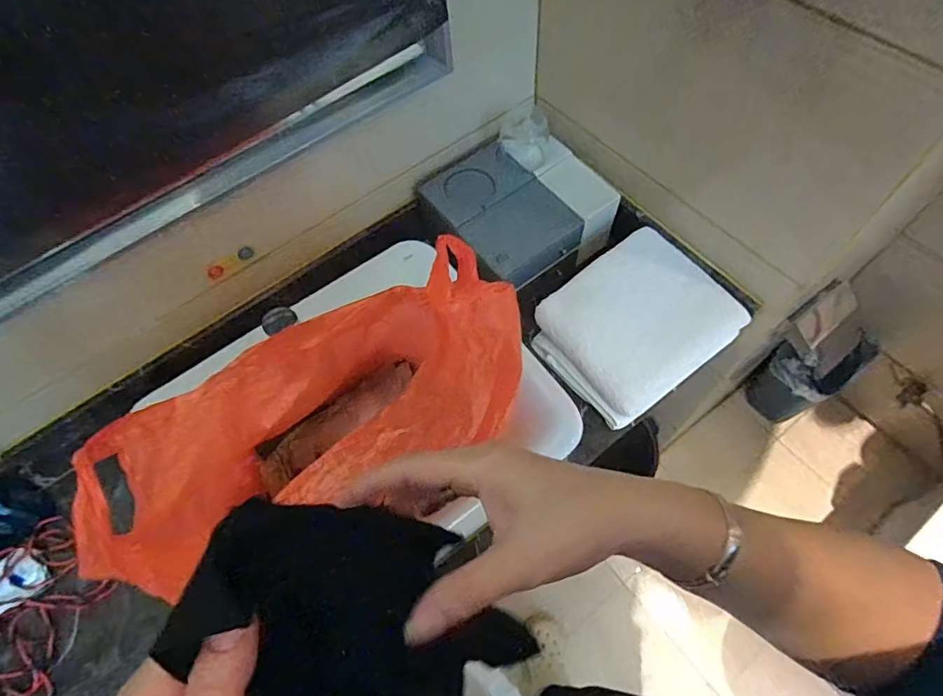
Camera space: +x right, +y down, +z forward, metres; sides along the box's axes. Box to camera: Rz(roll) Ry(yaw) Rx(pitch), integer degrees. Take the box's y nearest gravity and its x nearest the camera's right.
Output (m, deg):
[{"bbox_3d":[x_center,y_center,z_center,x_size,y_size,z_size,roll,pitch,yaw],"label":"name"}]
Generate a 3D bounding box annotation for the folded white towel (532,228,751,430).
[{"bbox_3d":[0.257,-0.034,0.800,0.255,0.098,0.218,-35,66,-13],"label":"folded white towel"}]

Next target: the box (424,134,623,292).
[{"bbox_3d":[0.082,-0.230,0.866,0.259,0.101,0.231,-36,66,-14],"label":"box"}]

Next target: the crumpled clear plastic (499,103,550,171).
[{"bbox_3d":[0.092,-0.356,0.871,0.078,0.056,0.078,13,65,11],"label":"crumpled clear plastic"}]

